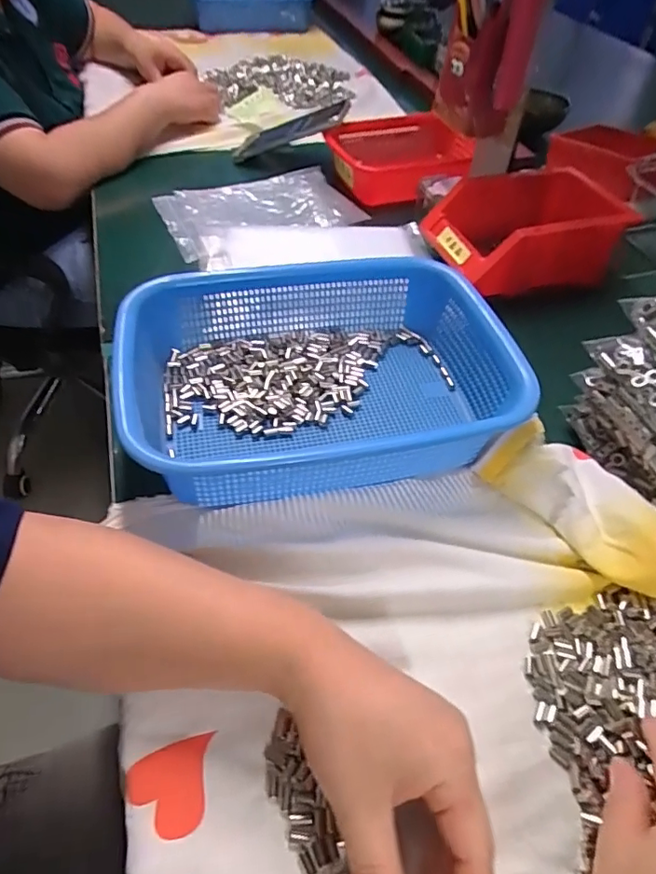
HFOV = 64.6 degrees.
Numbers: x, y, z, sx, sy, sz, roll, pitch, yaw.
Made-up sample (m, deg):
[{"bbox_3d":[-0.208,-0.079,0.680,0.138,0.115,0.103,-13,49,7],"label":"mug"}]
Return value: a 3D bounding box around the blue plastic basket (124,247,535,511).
[{"bbox_3d":[-0.007,-0.051,0.406,0.283,0.067,0.204,-11,53,-11],"label":"blue plastic basket"}]

